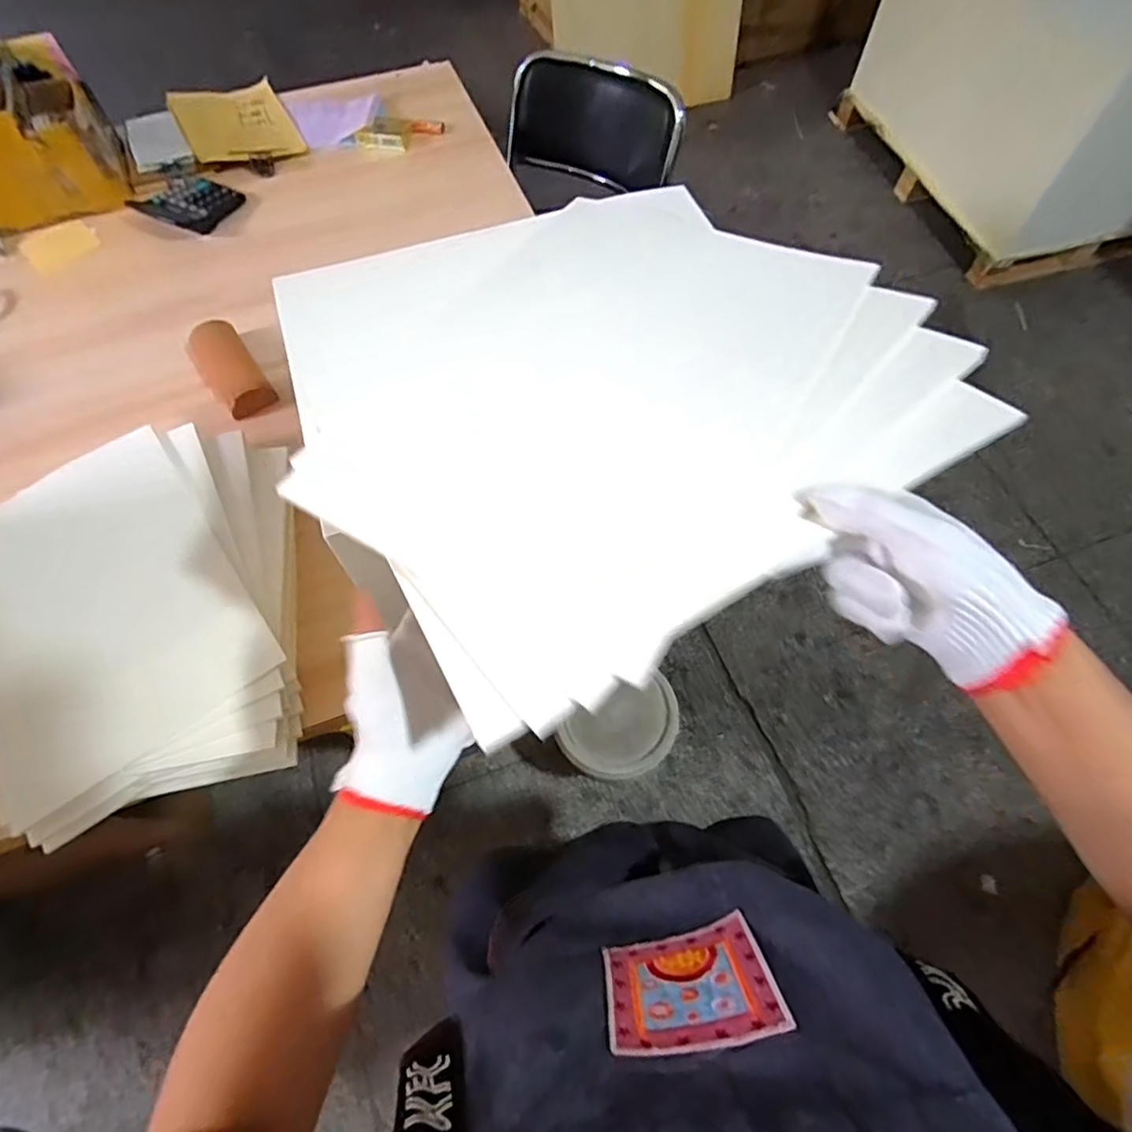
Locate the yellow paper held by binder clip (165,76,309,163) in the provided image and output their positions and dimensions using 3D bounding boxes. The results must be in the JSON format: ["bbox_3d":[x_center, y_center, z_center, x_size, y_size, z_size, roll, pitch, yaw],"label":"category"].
[{"bbox_3d":[-0.606,-0.819,1.114,0.190,0.036,0.295,-26,67,-12],"label":"yellow paper held by binder clip"}]

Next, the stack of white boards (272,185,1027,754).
[{"bbox_3d":[0.013,-0.146,0.450,0.399,0.039,0.425,-33,62,-11],"label":"stack of white boards"}]

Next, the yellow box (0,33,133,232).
[{"bbox_3d":[-0.878,-0.696,0.995,0.239,0.146,0.235,-29,67,-13],"label":"yellow box"}]

